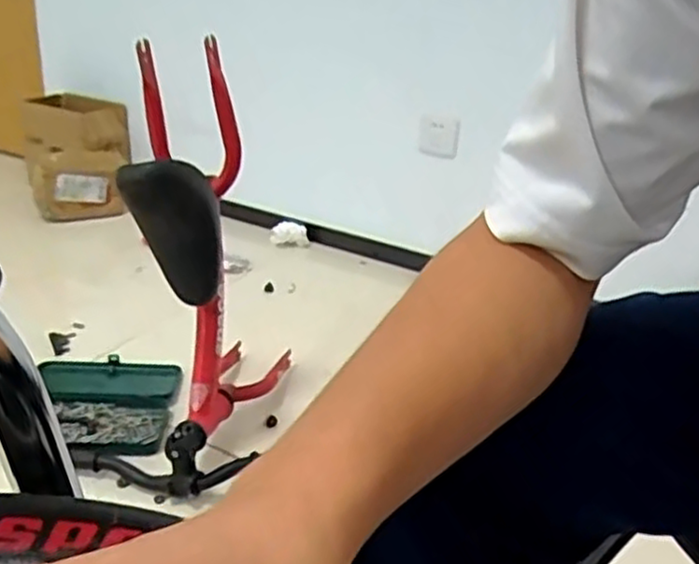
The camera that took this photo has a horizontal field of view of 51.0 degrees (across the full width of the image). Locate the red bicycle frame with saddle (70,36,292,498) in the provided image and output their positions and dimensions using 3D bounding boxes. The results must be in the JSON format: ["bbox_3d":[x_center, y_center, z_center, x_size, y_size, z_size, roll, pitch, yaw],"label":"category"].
[{"bbox_3d":[-0.209,-0.023,1.086,0.329,0.533,0.376,9,26,11],"label":"red bicycle frame with saddle"}]

